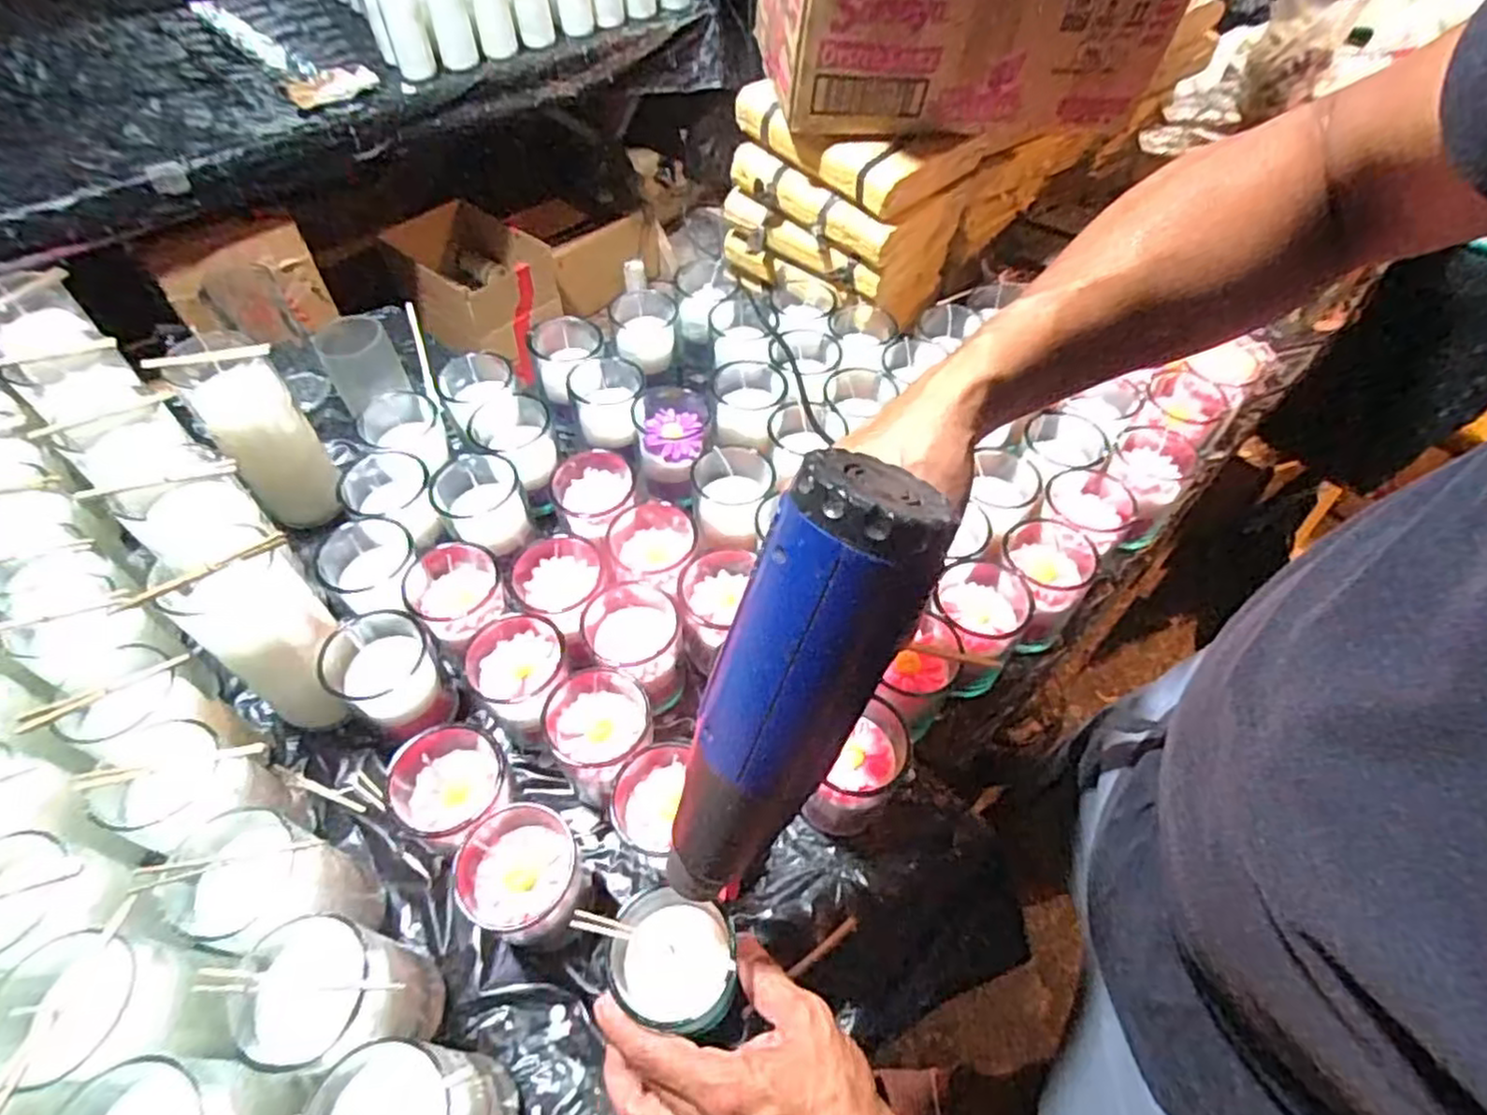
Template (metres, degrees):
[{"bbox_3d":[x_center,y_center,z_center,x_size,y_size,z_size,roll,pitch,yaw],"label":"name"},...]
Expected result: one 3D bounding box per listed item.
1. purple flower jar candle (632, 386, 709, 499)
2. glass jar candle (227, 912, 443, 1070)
[{"bbox_3d":[-0.071,-0.101,0.680,0.059,0.090,0.065,-4,53,-3],"label":"purple flower jar candle"},{"bbox_3d":[-0.217,0.244,0.400,0.061,0.120,0.065,-2,52,-3],"label":"glass jar candle"}]

